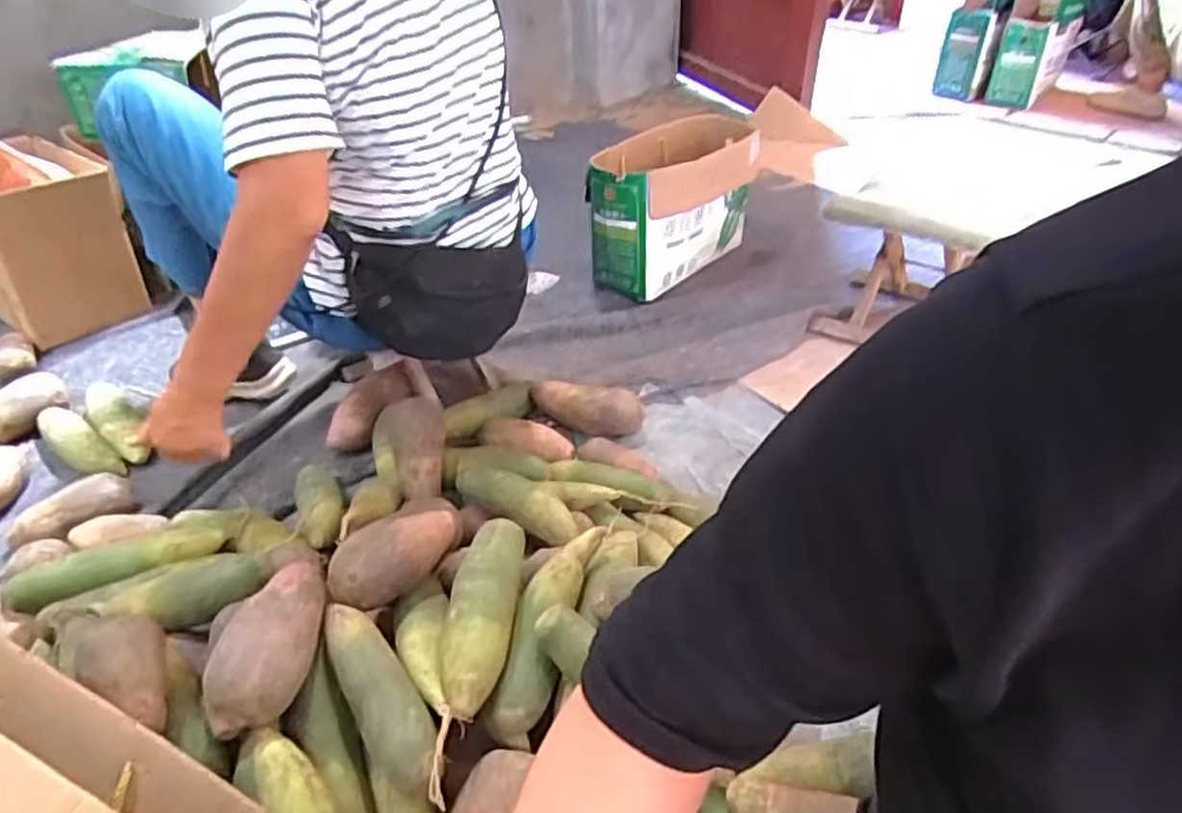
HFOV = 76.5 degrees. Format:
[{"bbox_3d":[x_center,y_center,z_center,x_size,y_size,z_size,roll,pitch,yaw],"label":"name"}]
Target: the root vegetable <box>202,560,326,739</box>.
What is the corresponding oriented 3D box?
[{"bbox_3d":[-0.274,0.195,0.657,0.065,0.057,0.158,4,38,6],"label":"root vegetable"}]

